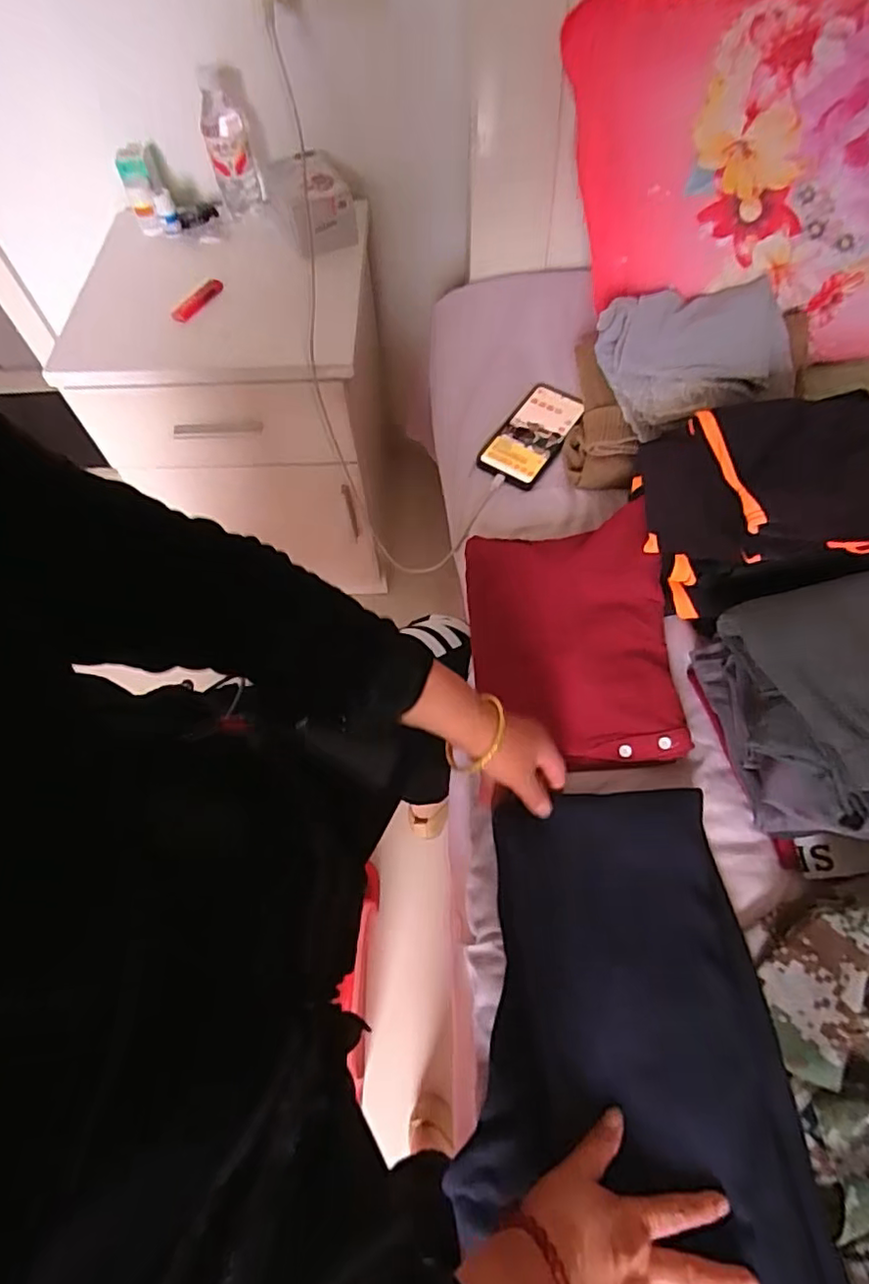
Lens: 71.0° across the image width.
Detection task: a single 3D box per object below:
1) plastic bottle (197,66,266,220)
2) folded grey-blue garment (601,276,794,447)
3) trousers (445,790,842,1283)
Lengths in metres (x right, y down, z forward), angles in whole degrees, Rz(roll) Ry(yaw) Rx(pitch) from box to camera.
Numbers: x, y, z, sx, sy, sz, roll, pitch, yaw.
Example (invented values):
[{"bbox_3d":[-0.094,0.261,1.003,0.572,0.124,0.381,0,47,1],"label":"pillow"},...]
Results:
[{"bbox_3d":[-0.280,-0.677,0.835,0.063,0.152,0.055,-15,62,-6],"label":"plastic bottle"},{"bbox_3d":[0.291,-0.320,0.673,0.182,0.077,0.159,-12,62,-4],"label":"folded grey-blue garment"},{"bbox_3d":[0.147,0.376,0.404,0.230,0.053,0.545,-3,61,1],"label":"trousers"}]

